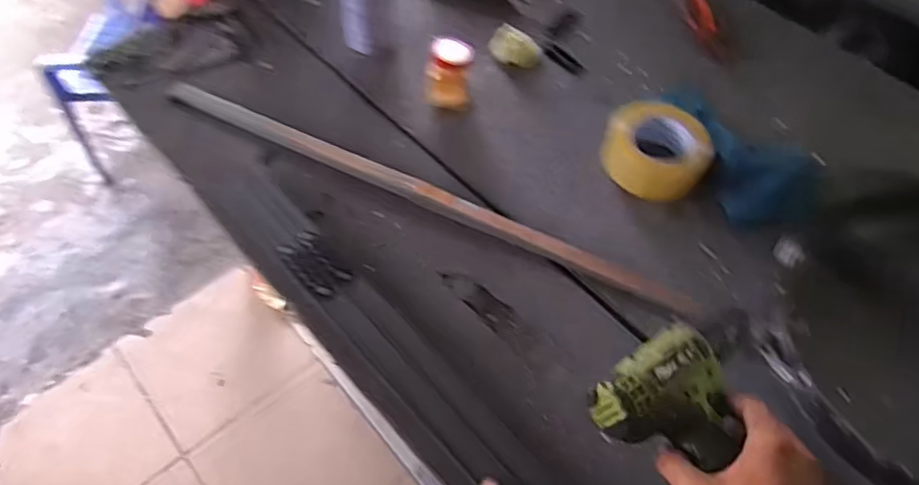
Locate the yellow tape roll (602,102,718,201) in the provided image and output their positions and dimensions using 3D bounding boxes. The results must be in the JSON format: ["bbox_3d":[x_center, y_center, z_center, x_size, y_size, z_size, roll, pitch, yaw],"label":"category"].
[{"bbox_3d":[0.248,-0.115,0.781,0.128,0.067,0.108,11,56,5],"label":"yellow tape roll"}]

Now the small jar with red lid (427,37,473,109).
[{"bbox_3d":[-0.013,-0.218,0.805,0.058,0.076,0.049,3,56,0],"label":"small jar with red lid"}]

